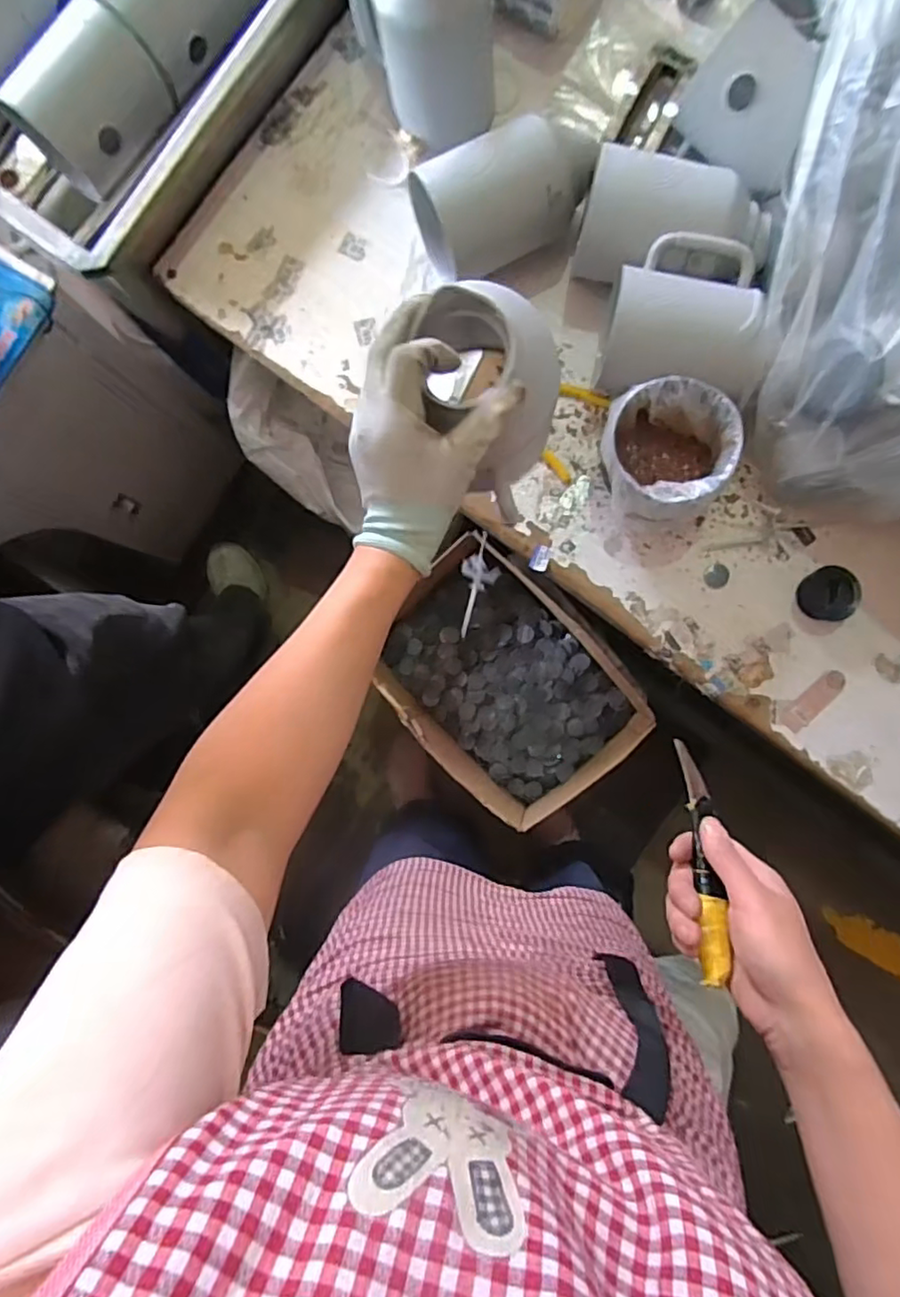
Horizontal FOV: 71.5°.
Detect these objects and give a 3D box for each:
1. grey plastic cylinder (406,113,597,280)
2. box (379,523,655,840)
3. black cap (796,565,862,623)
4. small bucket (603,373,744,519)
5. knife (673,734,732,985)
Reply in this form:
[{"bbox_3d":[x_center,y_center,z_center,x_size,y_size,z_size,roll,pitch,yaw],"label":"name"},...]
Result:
[{"bbox_3d":[0.071,-0.548,0.776,0.209,0.139,0.126,-24,88,2],"label":"grey plastic cylinder"},{"bbox_3d":[0.090,0.058,1.055,0.426,0.139,0.316,44,91,2],"label":"box"},{"bbox_3d":[0.486,-0.070,0.800,0.066,0.024,0.068,0,89,2],"label":"black cap"},{"bbox_3d":[0.261,-0.234,0.774,0.146,0.114,0.149,0,89,2],"label":"small bucket"},{"bbox_3d":[0.183,0.148,0.452,0.019,0.015,0.170,3,59,2],"label":"knife"}]

